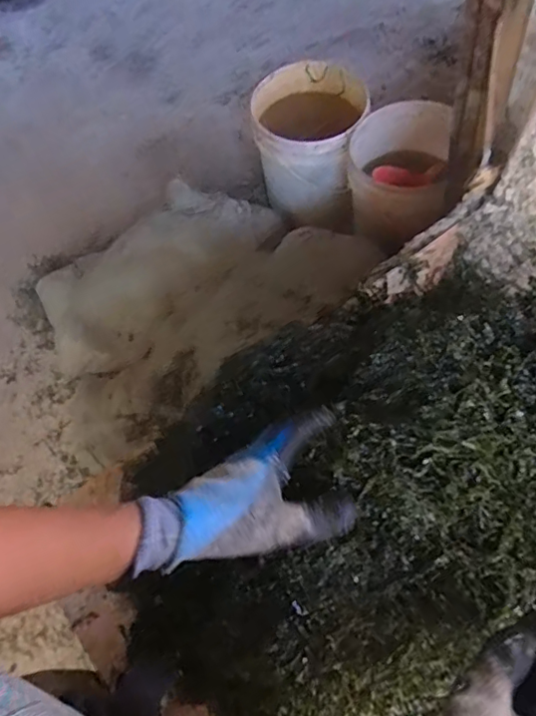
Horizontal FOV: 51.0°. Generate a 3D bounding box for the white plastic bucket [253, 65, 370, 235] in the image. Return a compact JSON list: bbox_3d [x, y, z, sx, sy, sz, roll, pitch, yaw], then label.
[{"bbox_3d":[0.115,-0.610,1.593,0.304,0.261,0.327,-4,62,3],"label":"white plastic bucket"}]

